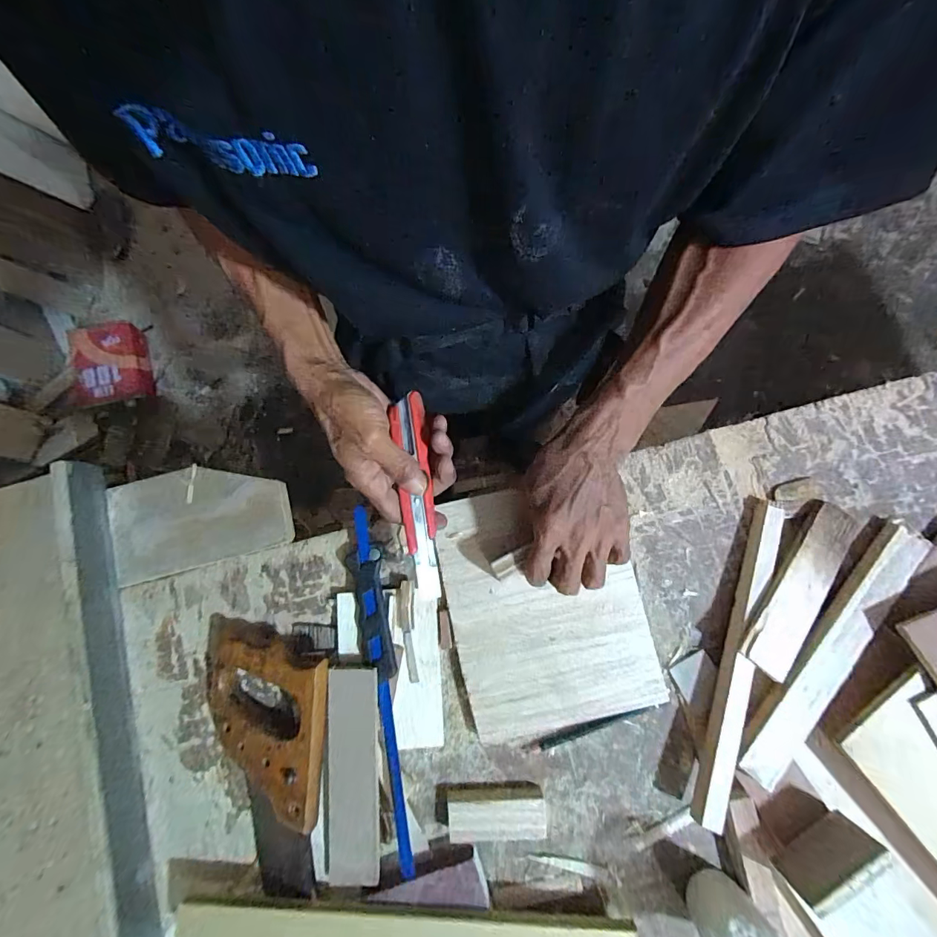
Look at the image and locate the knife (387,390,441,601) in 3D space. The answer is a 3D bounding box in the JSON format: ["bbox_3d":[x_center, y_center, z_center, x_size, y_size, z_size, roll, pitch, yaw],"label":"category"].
[{"bbox_3d":[-0.044,0.022,0.363,0.025,0.013,0.172,-6,87,0],"label":"knife"}]

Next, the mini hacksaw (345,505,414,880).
[{"bbox_3d":[-0.080,0.185,0.388,0.032,0.023,0.295,-8,79,0],"label":"mini hacksaw"}]

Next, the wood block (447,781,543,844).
[{"bbox_3d":[0.023,0.293,0.368,0.080,0.017,0.036,-4,79,0],"label":"wood block"}]

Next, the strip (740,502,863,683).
[{"bbox_3d":[0.299,0.103,0.387,0.046,0.009,0.170,39,75,1],"label":"strip"}]

